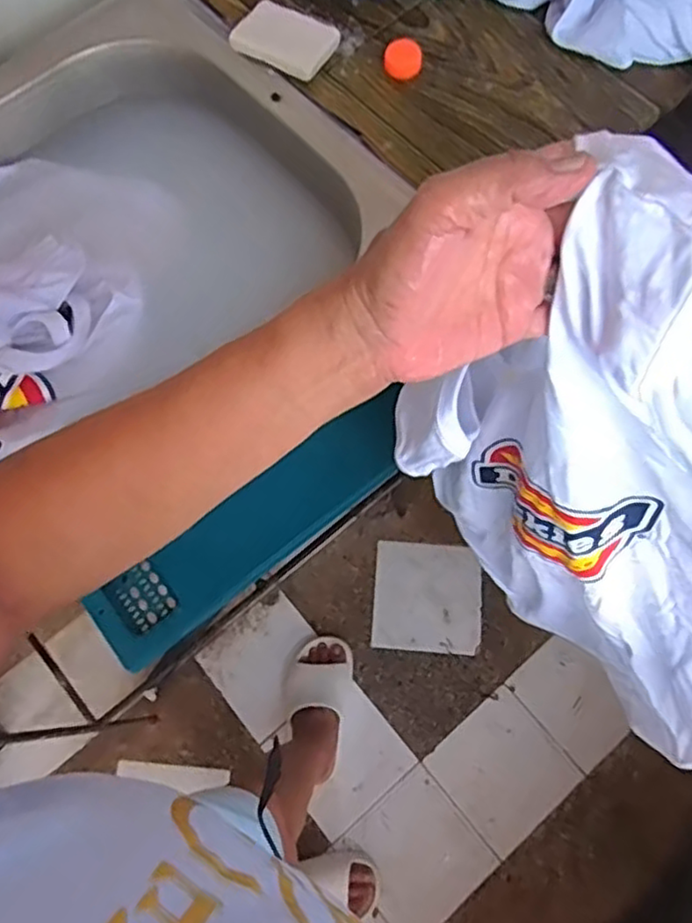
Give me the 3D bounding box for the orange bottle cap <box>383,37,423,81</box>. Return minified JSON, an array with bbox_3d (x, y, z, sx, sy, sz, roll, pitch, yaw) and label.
[{"bbox_3d":[0.049,-0.348,0.585,0.032,0.019,0.027,4,71,2],"label":"orange bottle cap"}]

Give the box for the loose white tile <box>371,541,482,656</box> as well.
[{"bbox_3d":[0.152,0.253,1.263,0.194,0.016,0.196,4,71,2],"label":"loose white tile"}]

